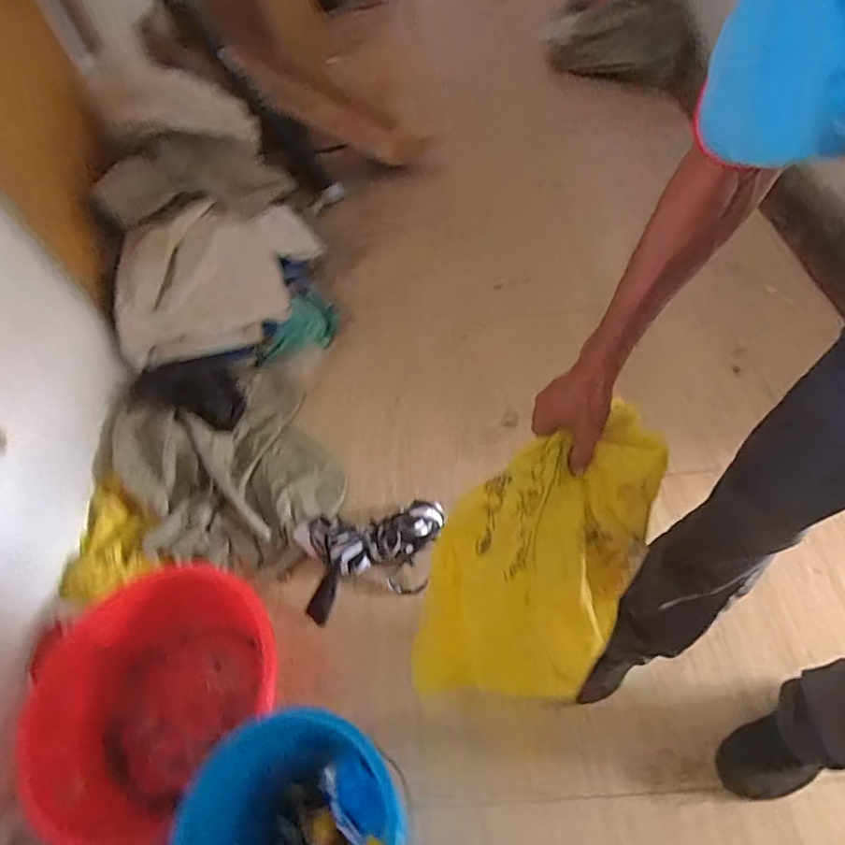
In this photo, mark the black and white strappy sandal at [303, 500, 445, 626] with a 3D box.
[{"bbox_3d":[-0.107,0.292,1.188,0.328,0.094,0.226,-11,52,4],"label":"black and white strappy sandal"}]

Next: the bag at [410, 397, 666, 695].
[{"bbox_3d":[0.126,0.158,0.610,0.208,0.219,0.314,31,61,25],"label":"bag"}]

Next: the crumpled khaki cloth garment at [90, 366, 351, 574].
[{"bbox_3d":[-0.516,0.117,1.354,0.530,0.125,0.608,-24,55,-12],"label":"crumpled khaki cloth garment"}]

